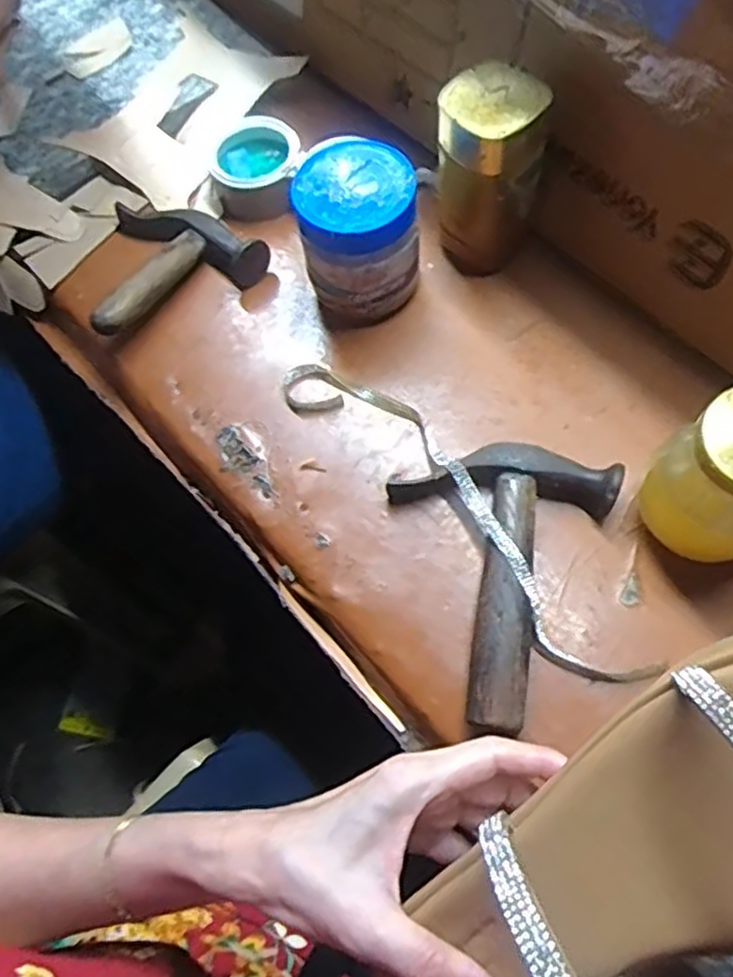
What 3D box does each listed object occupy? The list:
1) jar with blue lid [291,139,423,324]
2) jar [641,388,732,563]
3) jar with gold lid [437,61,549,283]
[{"bbox_3d":[-0.004,-0.162,0.460,0.073,0.093,0.070,-1,66,3],"label":"jar with blue lid"},{"bbox_3d":[0.185,-0.001,0.366,0.057,0.100,0.061,-1,66,3],"label":"jar"},{"bbox_3d":[0.078,-0.199,0.454,0.063,0.122,0.050,15,68,10],"label":"jar with gold lid"}]

